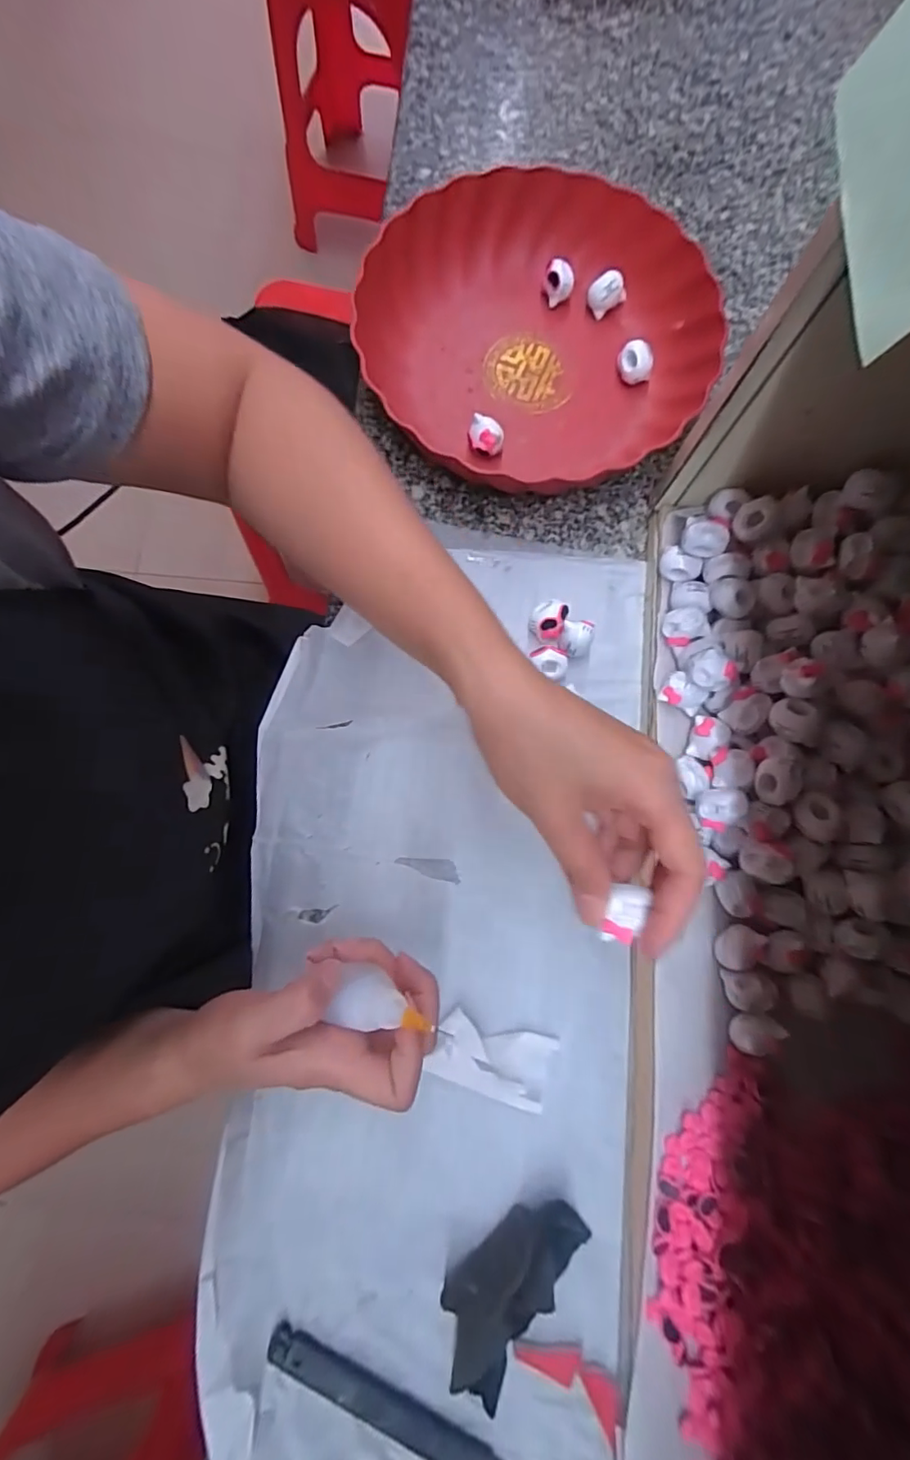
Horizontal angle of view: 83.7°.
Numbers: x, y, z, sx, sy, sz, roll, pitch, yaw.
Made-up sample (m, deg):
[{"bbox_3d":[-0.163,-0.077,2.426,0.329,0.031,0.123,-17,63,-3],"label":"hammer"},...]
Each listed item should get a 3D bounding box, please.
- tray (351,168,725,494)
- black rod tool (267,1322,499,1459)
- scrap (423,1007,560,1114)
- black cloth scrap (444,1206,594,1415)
[{"bbox_3d":[0.056,-0.272,0.356,0.240,0.045,0.239,-31,81,-6],"label":"tray"},{"bbox_3d":[-0.027,0.340,0.252,0.143,0.007,0.019,28,80,5],"label":"black rod tool"},{"bbox_3d":[0.021,0.184,0.285,0.067,0.012,0.036,17,79,3],"label":"scrap"},{"bbox_3d":[0.027,0.290,0.264,0.049,0.016,0.092,42,82,7],"label":"black cloth scrap"}]

